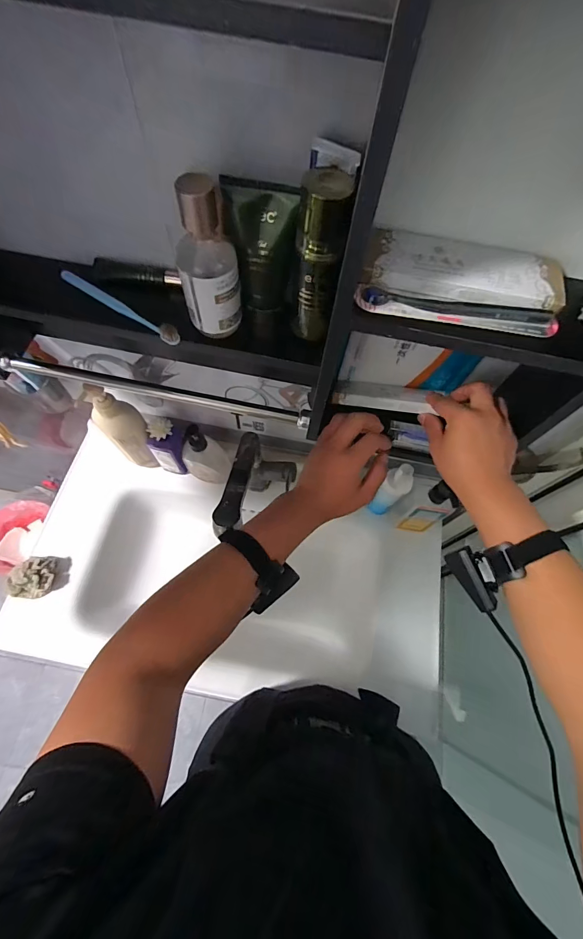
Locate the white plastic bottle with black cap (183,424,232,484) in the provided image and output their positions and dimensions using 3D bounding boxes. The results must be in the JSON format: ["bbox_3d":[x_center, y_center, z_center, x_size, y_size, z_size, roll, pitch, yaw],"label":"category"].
[{"bbox_3d":[-0.163,-0.031,0.703,0.094,0.175,0.052,17,67,4],"label":"white plastic bottle with black cap"}]

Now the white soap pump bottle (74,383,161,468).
[{"bbox_3d":[-0.300,-0.070,0.668,0.070,0.238,0.047,-30,71,-15],"label":"white soap pump bottle"}]

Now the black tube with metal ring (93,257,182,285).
[{"bbox_3d":[-0.183,-0.235,0.435,0.102,0.016,0.023,8,66,0],"label":"black tube with metal ring"}]

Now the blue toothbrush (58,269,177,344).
[{"bbox_3d":[-0.198,-0.188,0.430,0.167,0.026,0.021,31,68,10],"label":"blue toothbrush"}]

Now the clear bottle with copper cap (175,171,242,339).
[{"bbox_3d":[-0.082,-0.203,0.359,0.054,0.146,0.059,-11,68,-8],"label":"clear bottle with copper cap"}]

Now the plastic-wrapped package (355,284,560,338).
[{"bbox_3d":[0.148,-0.141,0.328,0.180,0.013,0.027,10,66,1],"label":"plastic-wrapped package"}]

